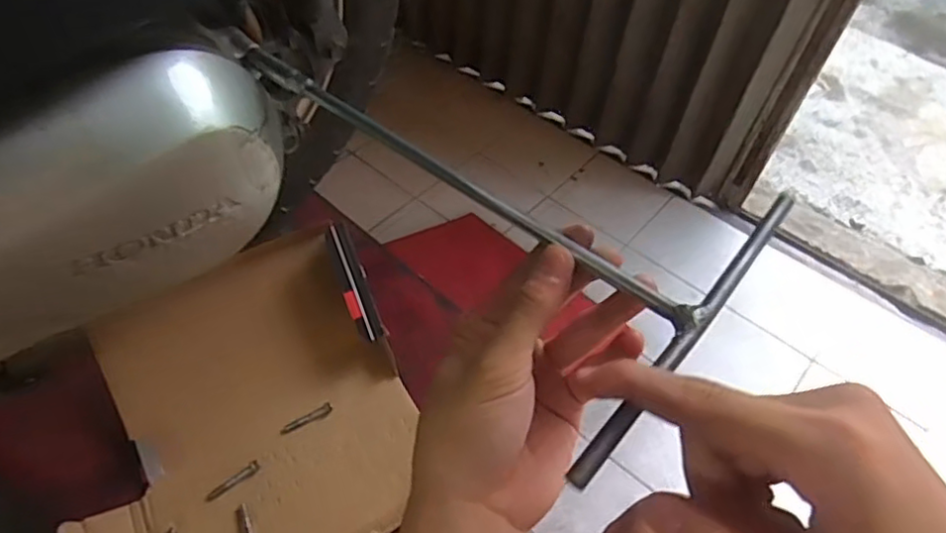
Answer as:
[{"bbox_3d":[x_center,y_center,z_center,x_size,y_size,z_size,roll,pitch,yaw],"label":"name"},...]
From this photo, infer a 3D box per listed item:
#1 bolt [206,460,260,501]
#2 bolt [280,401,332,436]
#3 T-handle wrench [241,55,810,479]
[{"bbox_3d":[-0.186,0.166,0.506,0.043,0.005,0.009,-32,60,-25],"label":"bolt"},{"bbox_3d":[-0.139,0.126,0.543,0.045,0.009,0.009,-22,56,-20],"label":"bolt"},{"bbox_3d":[-0.003,-0.054,0.312,0.162,0.012,0.285,-35,61,-27],"label":"T-handle wrench"}]

